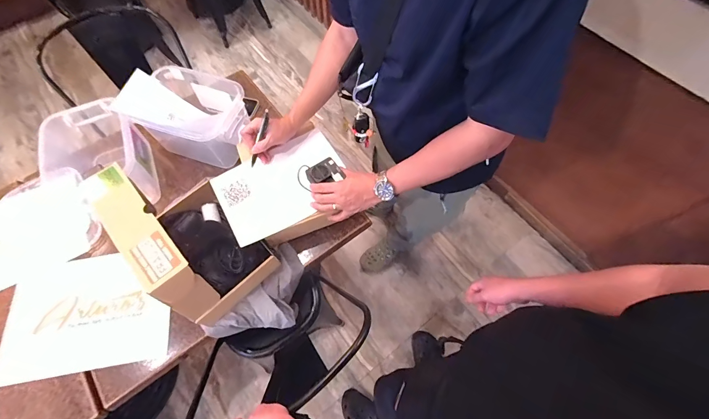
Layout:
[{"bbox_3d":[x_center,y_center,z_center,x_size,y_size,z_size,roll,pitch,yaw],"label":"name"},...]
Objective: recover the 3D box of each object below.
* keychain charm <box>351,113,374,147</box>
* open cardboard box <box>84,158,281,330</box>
[{"bbox_3d":[0.019,-0.181,0.730,0.042,0.081,0.038,11,66,5],"label":"keychain charm"},{"bbox_3d":[-0.333,0.052,0.684,0.202,0.280,0.285,-37,71,-15],"label":"open cardboard box"}]

